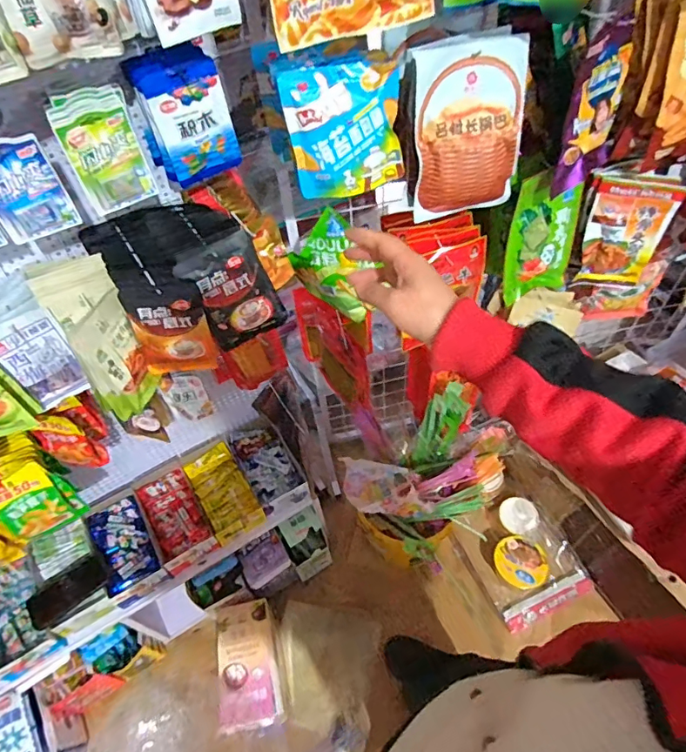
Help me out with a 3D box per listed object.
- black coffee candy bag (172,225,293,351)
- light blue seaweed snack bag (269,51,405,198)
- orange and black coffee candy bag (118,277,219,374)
[{"bbox_3d":[-0.166,-0.126,0.745,0.114,0.151,0.026,-31,31,-9],"label":"black coffee candy bag"},{"bbox_3d":[0.001,-0.331,0.659,0.154,0.153,0.058,-11,52,-4],"label":"light blue seaweed snack bag"},{"bbox_3d":[-0.265,-0.072,0.762,0.117,0.154,0.046,-5,52,1],"label":"orange and black coffee candy bag"}]

